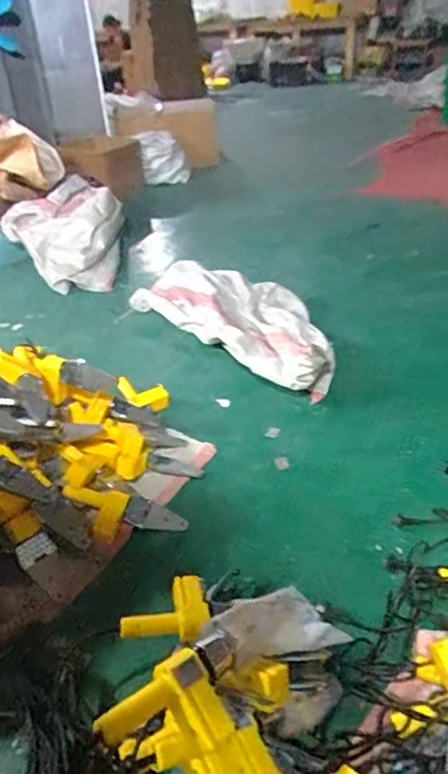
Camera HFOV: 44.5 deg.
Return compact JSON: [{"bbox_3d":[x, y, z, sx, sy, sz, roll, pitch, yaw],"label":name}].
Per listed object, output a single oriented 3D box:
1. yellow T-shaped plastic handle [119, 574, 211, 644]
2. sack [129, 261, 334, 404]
[{"bbox_3d":[-0.105,0.397,0.983,0.152,0.032,0.115,-5,35,0],"label":"yellow T-shaped plastic handle"},{"bbox_3d":[0.059,-0.266,1.866,0.359,0.167,0.940,-27,40,-29],"label":"sack"}]

